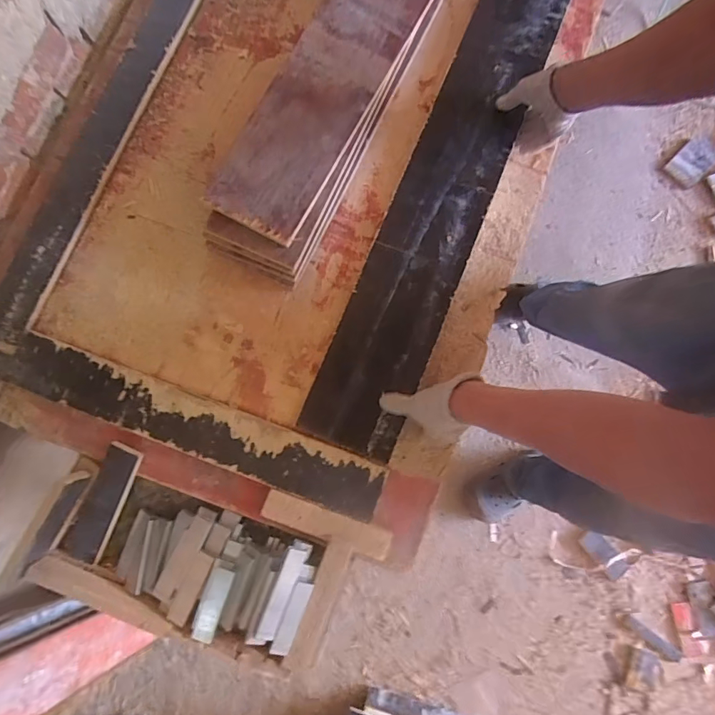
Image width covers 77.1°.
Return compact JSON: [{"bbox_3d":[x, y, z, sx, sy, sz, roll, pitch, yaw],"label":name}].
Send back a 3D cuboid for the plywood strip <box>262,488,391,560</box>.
[{"bbox_3d":[-0.045,0.247,0.664,0.193,0.011,0.047,18,80,4],"label":"plywood strip"}]

